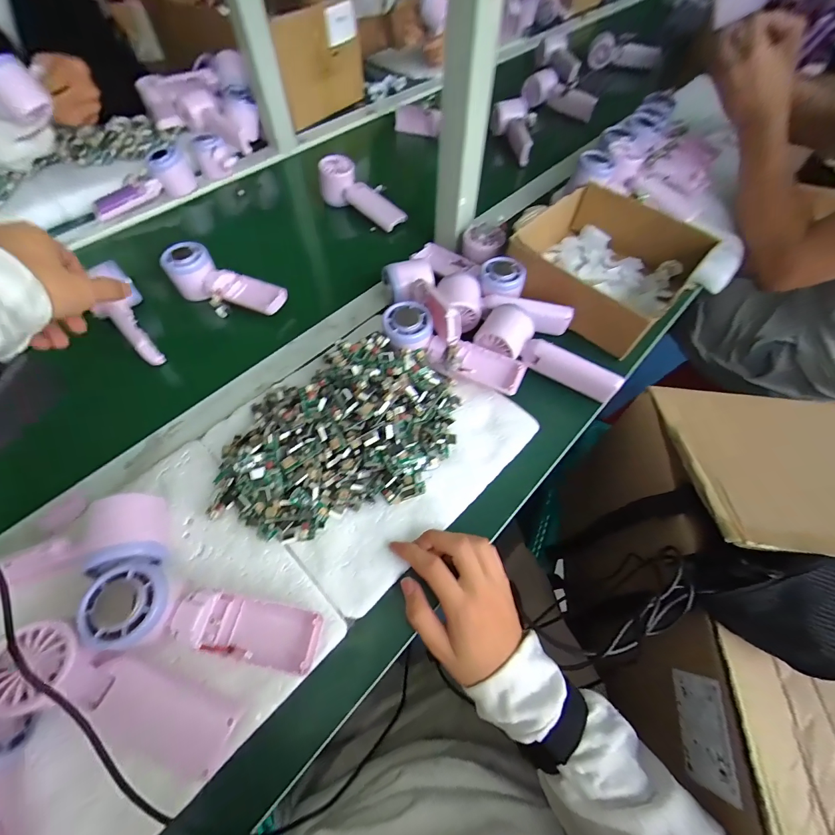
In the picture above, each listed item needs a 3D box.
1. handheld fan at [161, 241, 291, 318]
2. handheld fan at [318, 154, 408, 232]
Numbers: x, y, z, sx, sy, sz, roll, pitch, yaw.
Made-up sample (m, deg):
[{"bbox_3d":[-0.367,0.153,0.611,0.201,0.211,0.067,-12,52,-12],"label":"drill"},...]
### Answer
[{"bbox_3d":[-0.255,-0.177,0.489,0.156,0.047,0.064,22,62,12],"label":"handheld fan"},{"bbox_3d":[-0.092,-0.358,0.597,0.050,0.054,0.163,-39,68,-21],"label":"handheld fan"}]

